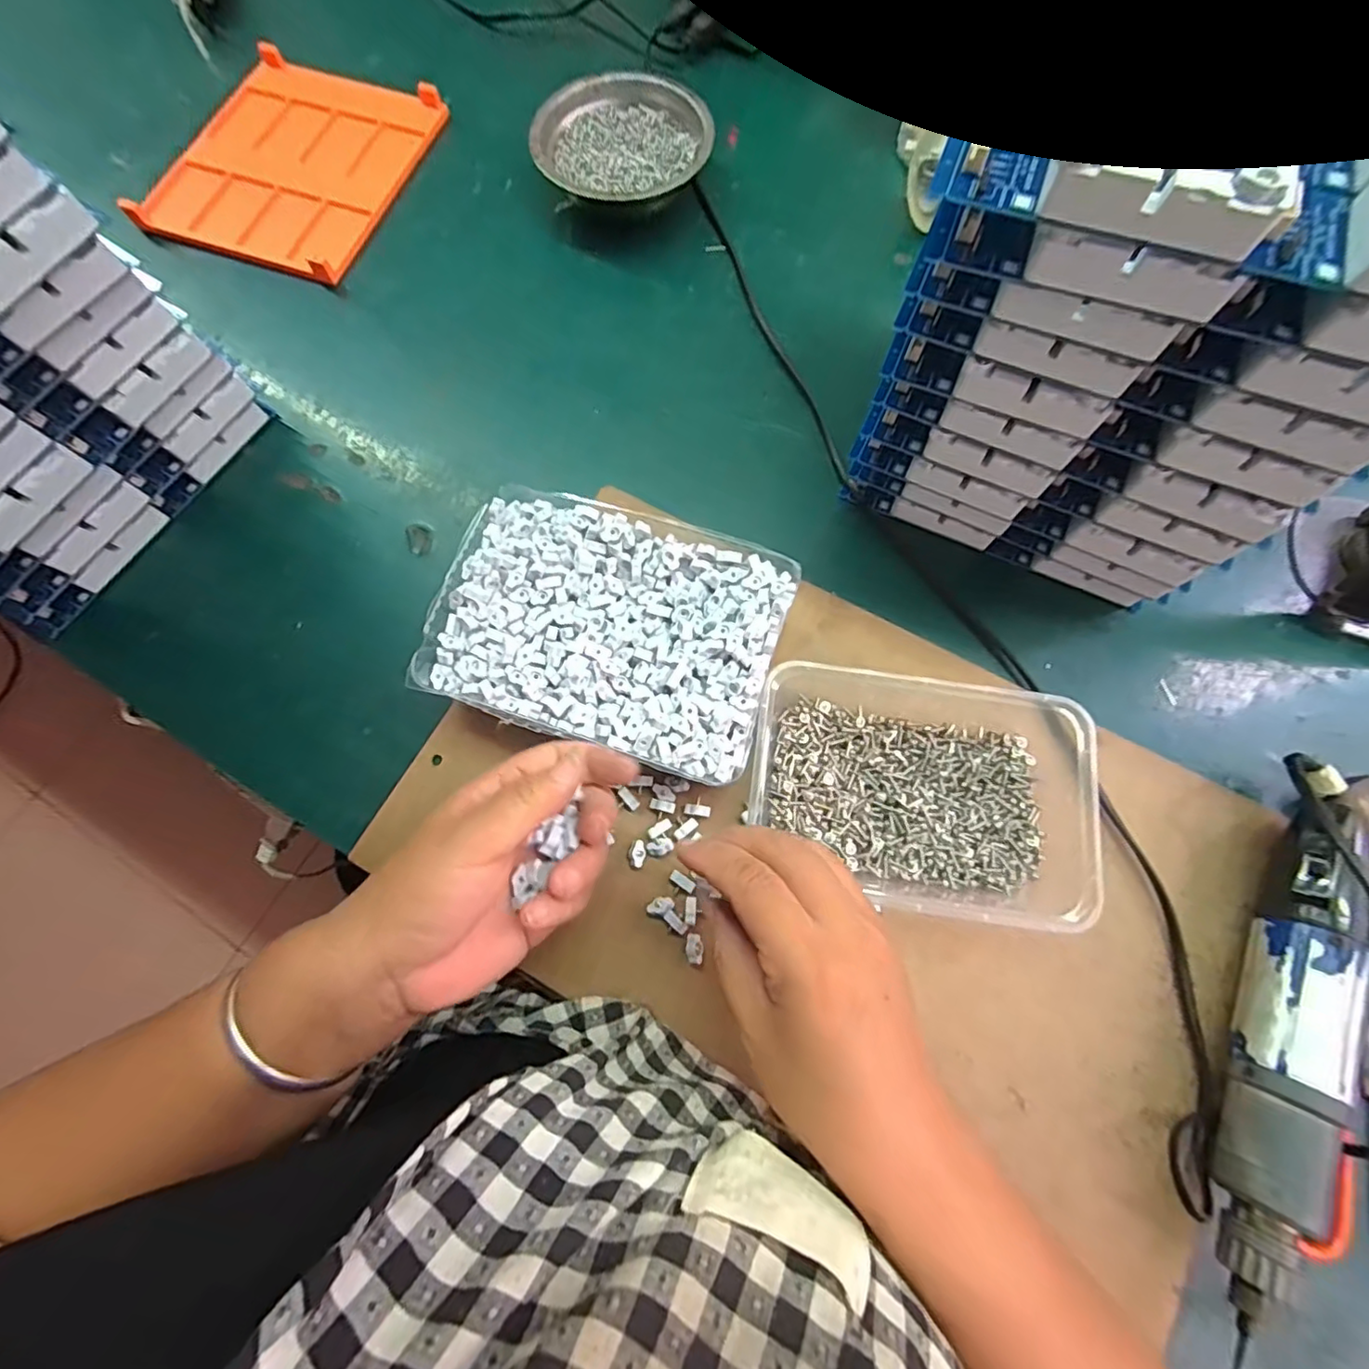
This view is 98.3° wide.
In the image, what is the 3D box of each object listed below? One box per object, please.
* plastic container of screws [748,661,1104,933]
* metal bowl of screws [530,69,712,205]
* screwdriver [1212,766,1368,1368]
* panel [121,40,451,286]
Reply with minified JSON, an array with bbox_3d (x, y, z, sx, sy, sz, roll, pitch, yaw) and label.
[{"bbox_3d":[0.118,0.053,0.308,0.166,0.039,0.124,6,75,3],"label":"plastic container of screws"},{"bbox_3d":[-0.043,-0.394,0.442,0.133,0.039,0.116,-33,76,-8],"label":"metal bowl of screws"},{"bbox_3d":[0.277,0.162,0.274,0.035,0.042,0.263,21,76,7],"label":"screwdriver"},{"bbox_3d":[-0.306,-0.408,0.463,0.171,0.017,0.189,20,76,6],"label":"panel"}]

